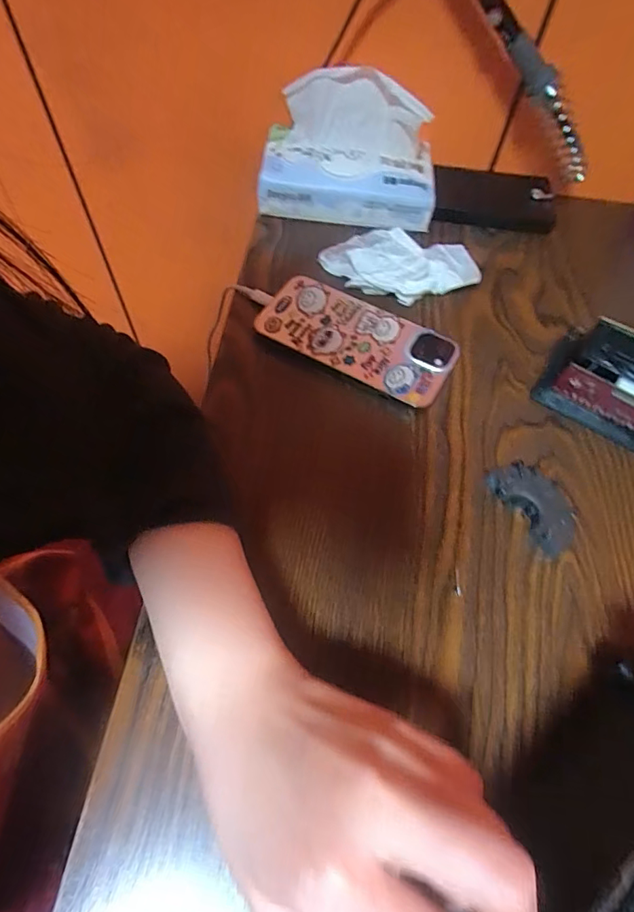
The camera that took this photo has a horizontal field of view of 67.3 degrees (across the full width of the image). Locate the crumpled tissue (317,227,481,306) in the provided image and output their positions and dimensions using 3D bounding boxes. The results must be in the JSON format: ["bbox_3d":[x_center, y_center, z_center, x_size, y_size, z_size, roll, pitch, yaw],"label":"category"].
[{"bbox_3d":[0.071,-0.160,0.380,0.128,0.038,0.060,-6,63,-5],"label":"crumpled tissue"}]

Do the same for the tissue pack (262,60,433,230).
[{"bbox_3d":[0.029,-0.268,0.419,0.151,0.105,0.071,6,62,1],"label":"tissue pack"}]

